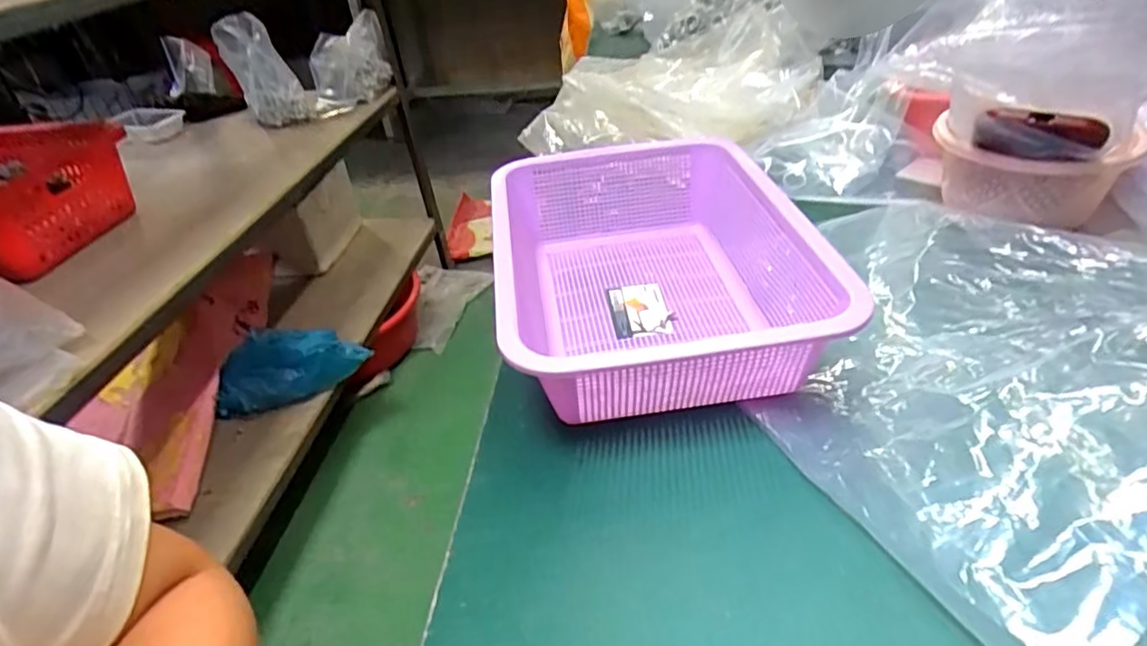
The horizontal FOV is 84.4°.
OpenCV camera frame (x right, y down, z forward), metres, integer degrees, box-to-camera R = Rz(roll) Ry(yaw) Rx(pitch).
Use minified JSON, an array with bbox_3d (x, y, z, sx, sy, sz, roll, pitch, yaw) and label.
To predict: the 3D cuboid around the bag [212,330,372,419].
[{"bbox_3d":[-0.547,0.094,1.219,0.269,0.136,0.094,-8,37,0],"label":"bag"}]

